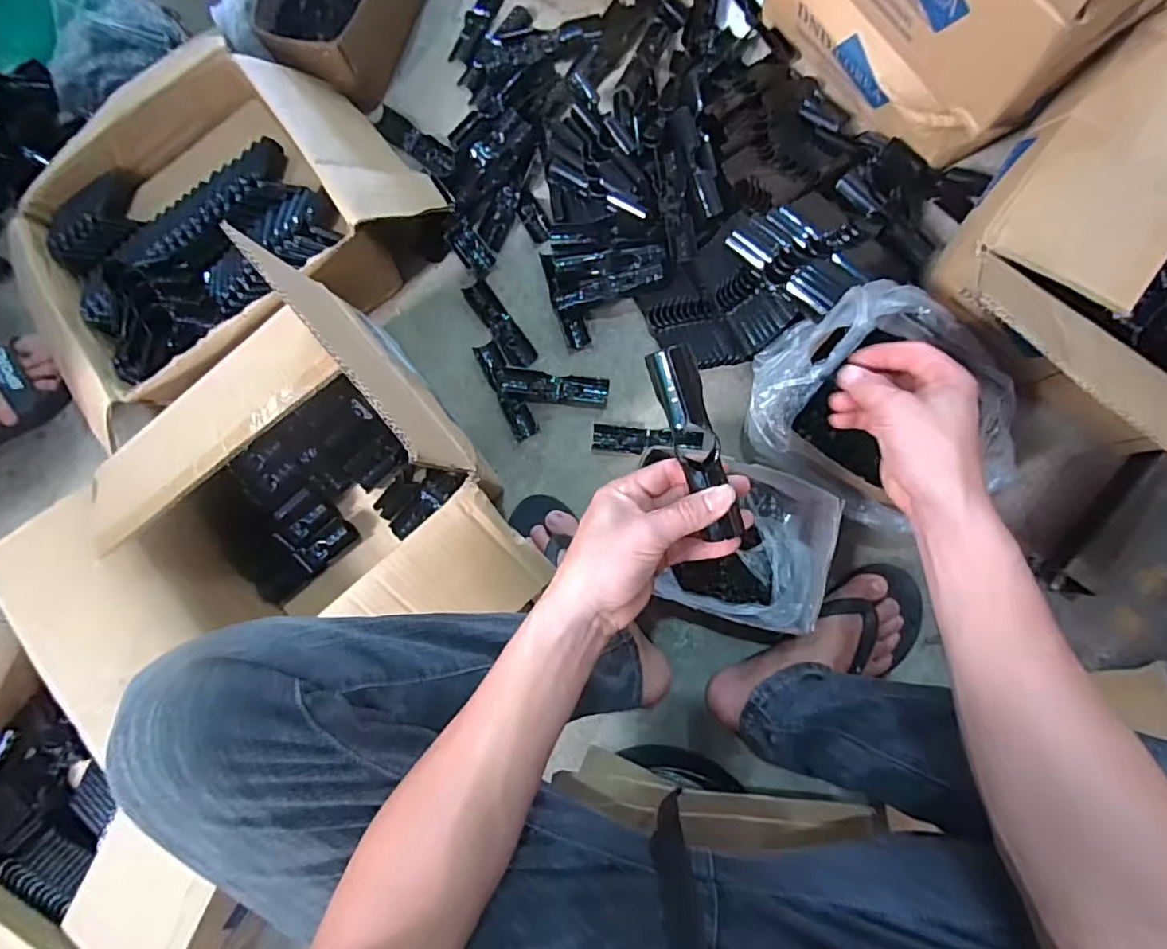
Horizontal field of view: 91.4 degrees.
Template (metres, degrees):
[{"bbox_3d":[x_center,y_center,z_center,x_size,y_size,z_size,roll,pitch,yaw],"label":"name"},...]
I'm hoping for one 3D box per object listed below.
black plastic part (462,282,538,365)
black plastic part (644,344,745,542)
[{"bbox_3d":[-0.105,-0.185,0.710,0.033,0.009,0.123,-35,81,1],"label":"black plastic part"},{"bbox_3d":[0.075,-0.018,0.373,0.029,0.020,0.131,-19,99,4],"label":"black plastic part"}]

